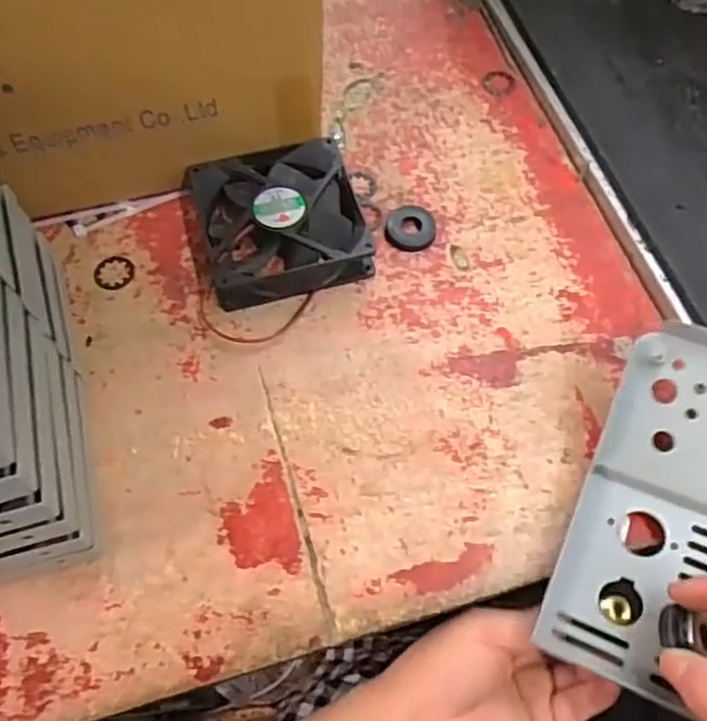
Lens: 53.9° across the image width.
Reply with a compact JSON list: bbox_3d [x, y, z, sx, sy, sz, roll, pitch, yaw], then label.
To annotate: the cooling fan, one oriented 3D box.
[{"bbox_3d":[-0.044,-0.083,0.405,0.092,0.027,0.092,-15,64,-8],"label":"cooling fan"}]

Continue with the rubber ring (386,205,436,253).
[{"bbox_3d":[0.035,-0.080,0.416,0.029,0.005,0.032,13,63,6],"label":"rubber ring"}]

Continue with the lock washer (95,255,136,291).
[{"bbox_3d":[-0.138,-0.050,0.401,0.022,0.004,0.023,11,64,4],"label":"lock washer"}]

